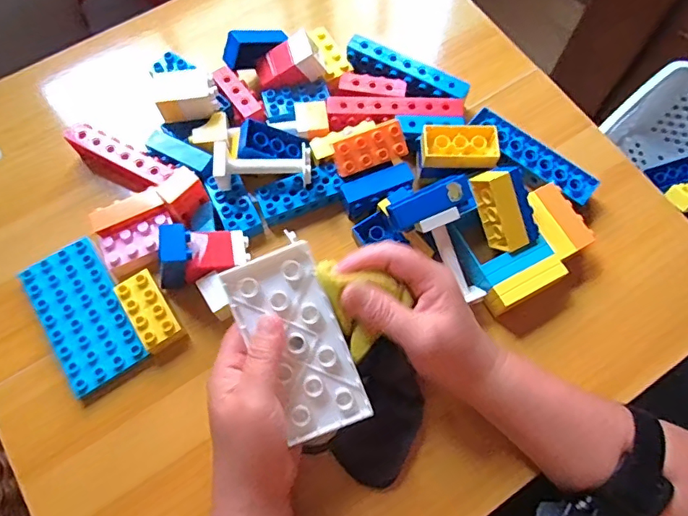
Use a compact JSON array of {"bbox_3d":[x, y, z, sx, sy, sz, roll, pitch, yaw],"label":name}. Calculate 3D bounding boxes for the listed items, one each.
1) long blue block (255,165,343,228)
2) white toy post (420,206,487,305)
[{"bbox_3d":[-0.039,-0.057,0.461,0.076,0.019,0.032,-20,70,-7],"label":"long blue block"},{"bbox_3d":[0.090,0.000,0.410,0.030,0.020,0.082,-31,104,-11],"label":"white toy post"}]

